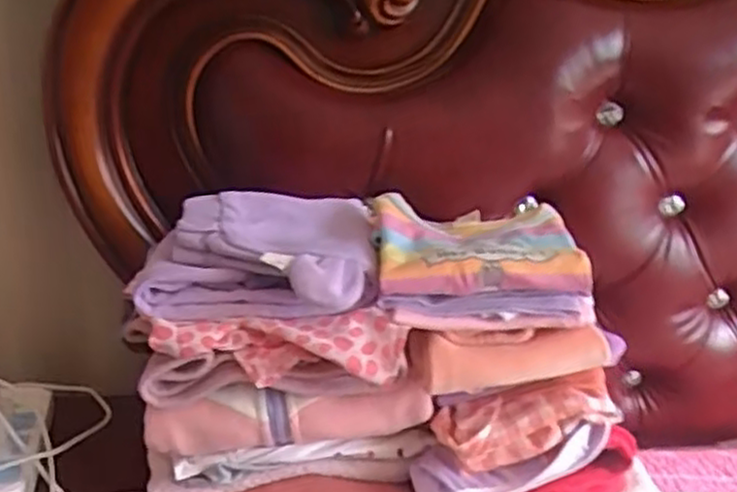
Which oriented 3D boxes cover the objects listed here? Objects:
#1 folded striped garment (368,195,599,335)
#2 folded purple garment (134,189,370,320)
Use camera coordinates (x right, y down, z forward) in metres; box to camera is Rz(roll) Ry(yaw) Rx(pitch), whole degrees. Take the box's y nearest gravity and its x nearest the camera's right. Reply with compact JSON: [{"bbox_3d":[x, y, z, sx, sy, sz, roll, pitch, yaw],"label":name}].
[{"bbox_3d":[0.087,0.006,0.659,0.168,0.056,0.181,1,19,-5],"label":"folded striped garment"},{"bbox_3d":[-0.087,0.002,0.653,0.200,0.059,0.187,6,19,9],"label":"folded purple garment"}]

